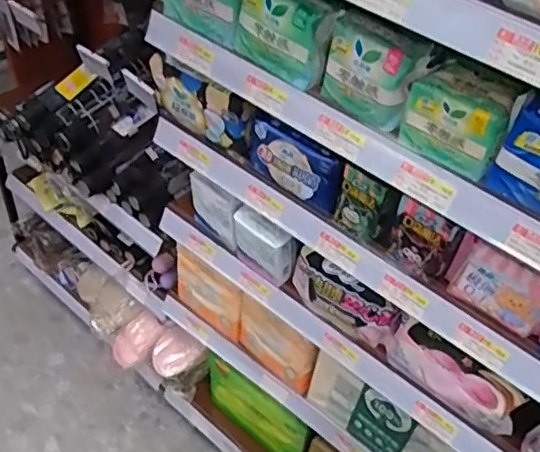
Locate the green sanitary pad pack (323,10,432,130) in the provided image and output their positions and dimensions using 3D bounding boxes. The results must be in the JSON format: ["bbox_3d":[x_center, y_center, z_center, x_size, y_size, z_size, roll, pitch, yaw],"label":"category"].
[{"bbox_3d":[0.110,-0.168,0.655,0.100,0.095,0.048,34,53,24],"label":"green sanitary pad pack"}]

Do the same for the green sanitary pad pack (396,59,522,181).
[{"bbox_3d":[0.197,-0.112,0.625,0.103,0.083,0.062,31,52,22],"label":"green sanitary pad pack"}]

